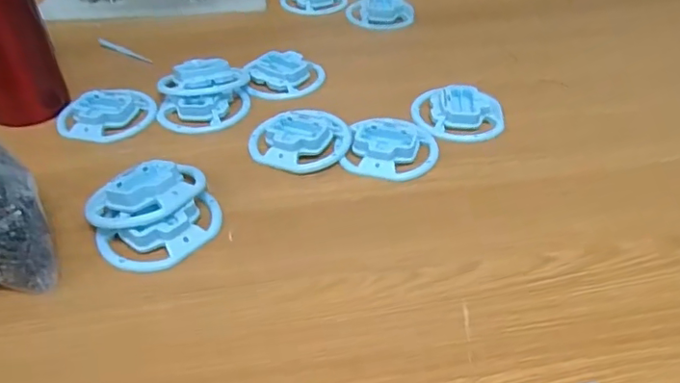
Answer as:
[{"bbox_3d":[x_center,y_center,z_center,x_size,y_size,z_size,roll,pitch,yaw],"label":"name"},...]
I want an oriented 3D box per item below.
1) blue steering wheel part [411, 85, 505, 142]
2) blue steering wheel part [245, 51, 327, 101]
[{"bbox_3d":[0.130,-0.087,0.609,0.094,0.018,0.082,-1,40,-3],"label":"blue steering wheel part"},{"bbox_3d":[-0.066,-0.143,0.674,0.094,0.021,0.077,-6,40,-8],"label":"blue steering wheel part"}]

